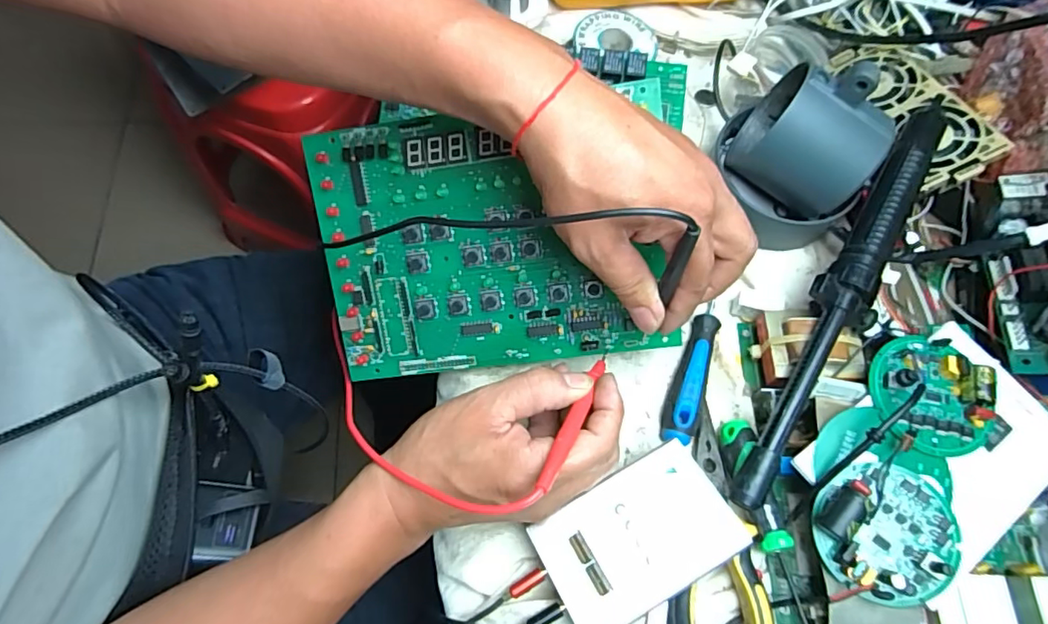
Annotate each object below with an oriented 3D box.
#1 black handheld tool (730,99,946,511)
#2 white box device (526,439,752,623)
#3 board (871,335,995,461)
[{"bbox_3d":[0.201,-0.015,0.343,0.030,0.032,0.295,33,71,10],"label":"black handheld tool"},{"bbox_3d":[0.062,0.125,0.310,0.103,0.022,0.067,-30,57,-9],"label":"white box device"},{"bbox_3d":[0.238,0.047,0.324,0.063,0.024,0.068,-1,69,-3],"label":"board"}]

